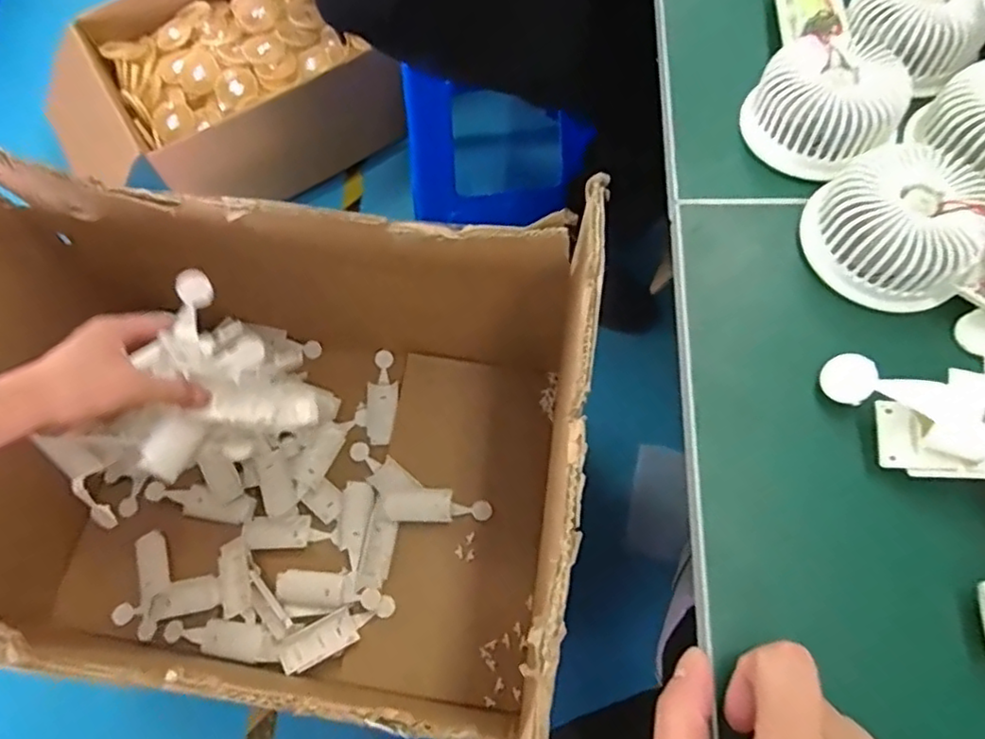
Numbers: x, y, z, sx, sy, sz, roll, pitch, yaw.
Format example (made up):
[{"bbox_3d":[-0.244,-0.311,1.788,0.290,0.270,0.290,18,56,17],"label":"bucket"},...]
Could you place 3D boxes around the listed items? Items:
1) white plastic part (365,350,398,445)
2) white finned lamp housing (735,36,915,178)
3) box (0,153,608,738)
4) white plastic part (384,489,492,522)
[{"bbox_3d":[-0.150,0.038,0.867,0.041,0.020,0.127,1,66,4],"label":"white plastic part"},{"bbox_3d":[0.193,-0.154,0.378,0.079,0.038,0.072,-1,66,3],"label":"white finned lamp housing"},{"bbox_3d":[-0.237,0.063,0.645,0.633,0.422,0.423,6,66,6],"label":"box"},{"bbox_3d":[-0.066,0.168,0.789,0.128,0.017,0.039,6,65,-10],"label":"white plastic part"}]

